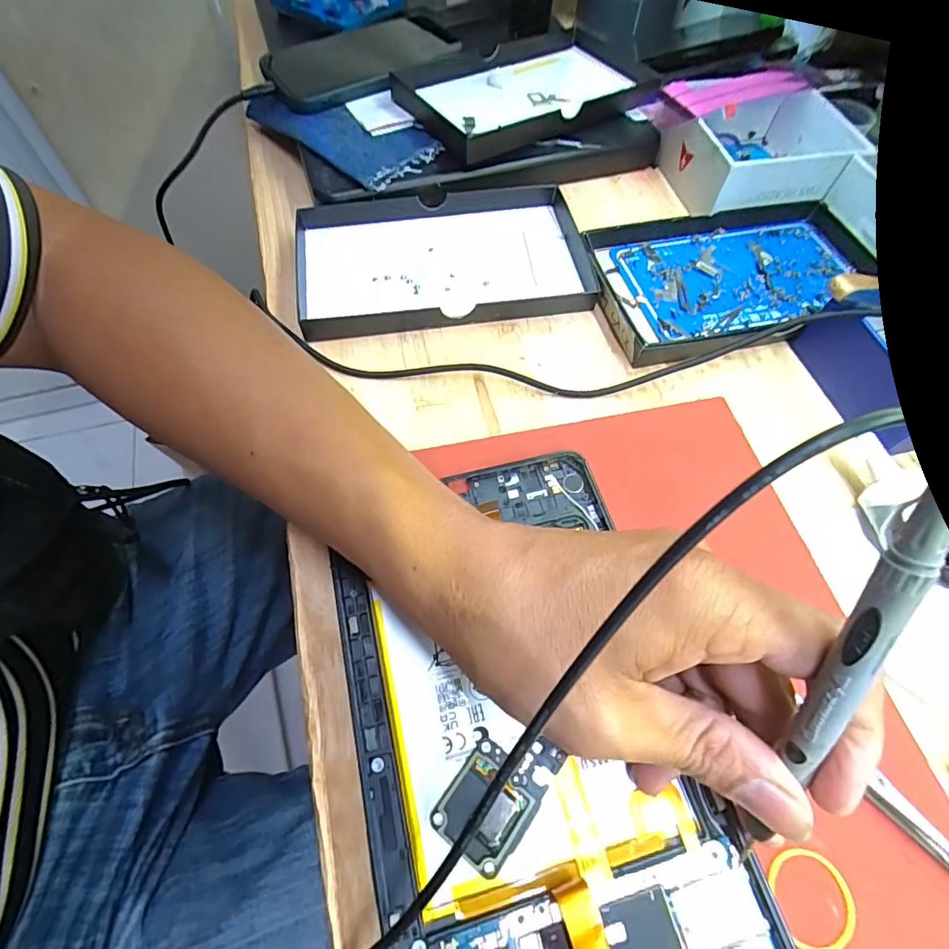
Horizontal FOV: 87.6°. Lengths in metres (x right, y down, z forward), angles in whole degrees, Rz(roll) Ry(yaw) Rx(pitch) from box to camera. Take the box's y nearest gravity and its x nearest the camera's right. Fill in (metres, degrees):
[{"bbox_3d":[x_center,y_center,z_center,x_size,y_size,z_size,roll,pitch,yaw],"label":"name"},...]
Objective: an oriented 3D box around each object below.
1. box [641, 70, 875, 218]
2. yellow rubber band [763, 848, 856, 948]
[{"bbox_3d":[0.195,-0.227,0.336,0.122,0.043,0.101,-12,63,-7],"label":"box"},{"bbox_3d":[0.113,0.141,0.164,0.026,0.004,0.028,-19,64,-10],"label":"yellow rubber band"}]

